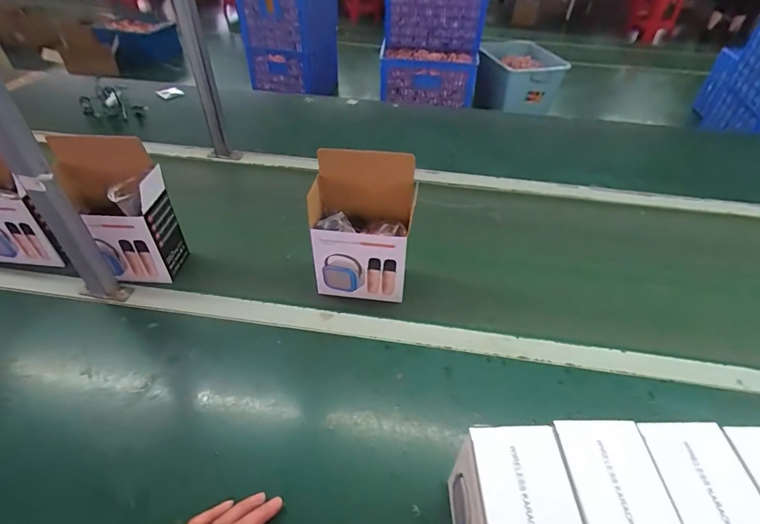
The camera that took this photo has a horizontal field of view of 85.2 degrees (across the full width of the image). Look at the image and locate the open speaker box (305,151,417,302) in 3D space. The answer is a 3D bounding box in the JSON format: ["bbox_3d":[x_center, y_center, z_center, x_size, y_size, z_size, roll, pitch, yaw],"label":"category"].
[{"bbox_3d":[-0.026,-0.051,0.638,0.156,0.219,0.091,7,45,4],"label":"open speaker box"}]

